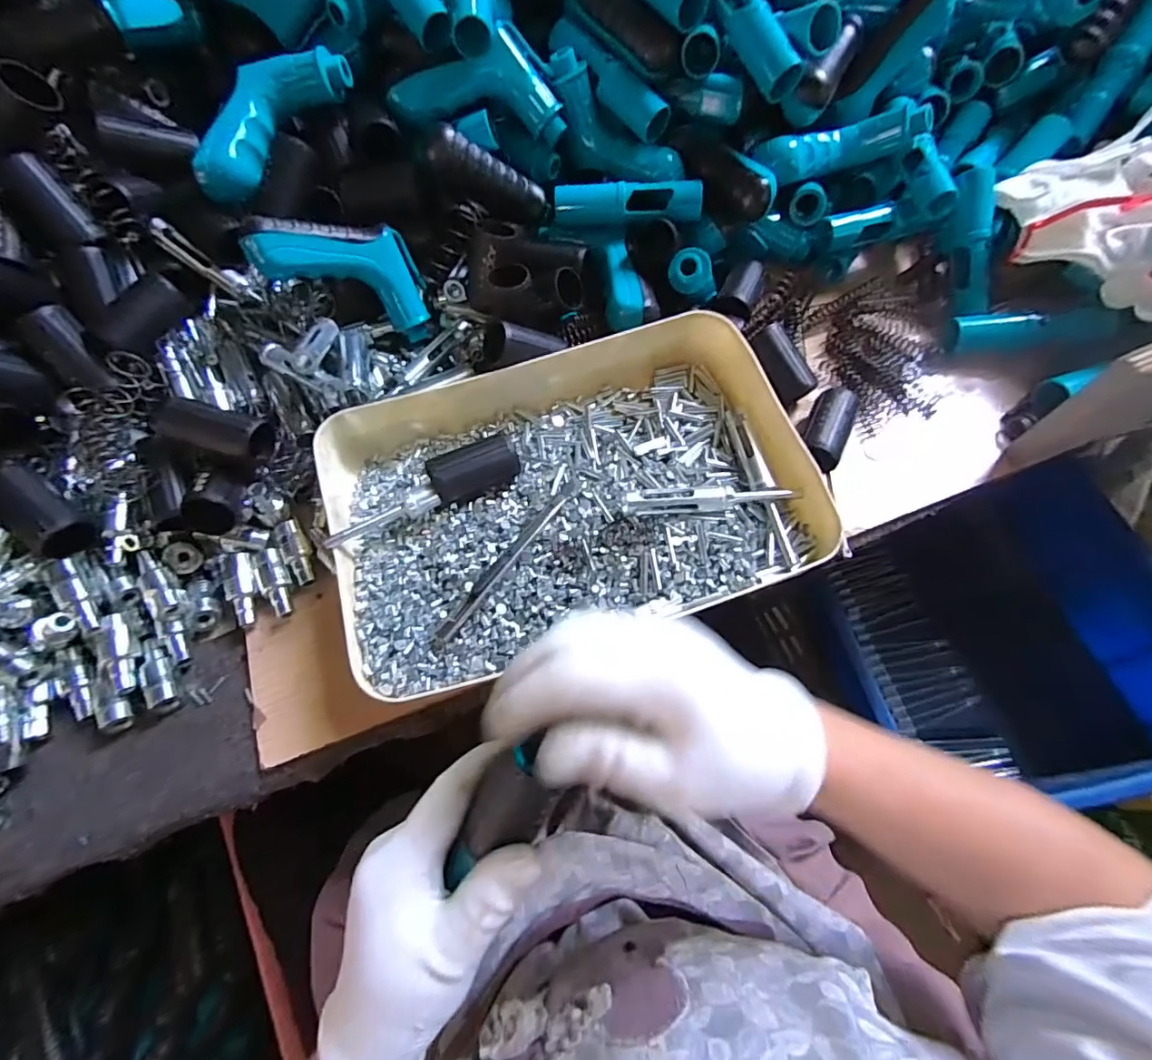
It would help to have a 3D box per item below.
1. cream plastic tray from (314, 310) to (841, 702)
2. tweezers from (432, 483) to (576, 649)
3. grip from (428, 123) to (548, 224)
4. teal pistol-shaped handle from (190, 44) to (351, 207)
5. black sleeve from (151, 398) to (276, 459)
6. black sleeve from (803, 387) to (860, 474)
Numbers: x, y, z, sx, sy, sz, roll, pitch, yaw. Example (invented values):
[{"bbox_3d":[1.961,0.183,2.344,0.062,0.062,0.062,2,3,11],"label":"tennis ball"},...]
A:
[{"bbox_3d":[-0.007,-0.034,0.389,0.326,0.046,0.245,-16,66,-6],"label":"cream plastic tray"},{"bbox_3d":[-0.044,0.016,0.353,0.011,0.004,0.145,32,70,15],"label":"tweezers"},{"bbox_3d":[-0.070,-0.281,0.436,0.099,0.033,0.022,12,59,-34],"label":"grip"},{"bbox_3d":[-0.235,-0.312,0.405,0.046,0.033,0.137,42,89,18],"label":"teal pistol-shaped handle"},{"bbox_3d":[-0.239,-0.066,0.354,0.066,0.029,0.026,14,63,-23],"label":"black sleeve"},{"bbox_3d":[0.195,-0.078,0.418,0.029,0.026,0.069,23,68,12],"label":"black sleeve"}]

